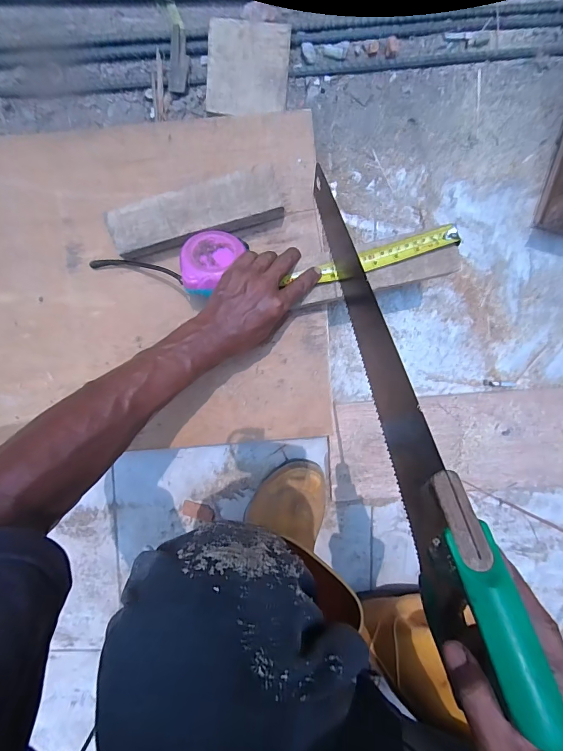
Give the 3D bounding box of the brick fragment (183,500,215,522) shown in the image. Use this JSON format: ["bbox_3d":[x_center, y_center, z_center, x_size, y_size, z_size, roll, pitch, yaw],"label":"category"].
[{"bbox_3d":[-0.127,0.210,0.566,0.049,0.008,0.023,13,96,-1],"label":"brick fragment"}]

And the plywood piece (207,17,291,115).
[{"bbox_3d":[-0.044,-0.405,0.485,0.104,0.008,0.110,4,100,-3],"label":"plywood piece"}]

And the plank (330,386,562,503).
[{"bbox_3d":[0.342,0.099,0.546,0.532,0.019,0.155,-5,96,1],"label":"plank"}]

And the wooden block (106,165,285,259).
[{"bbox_3d":[-0.100,-0.191,0.436,0.203,0.043,0.061,-15,96,2],"label":"wooden block"}]

